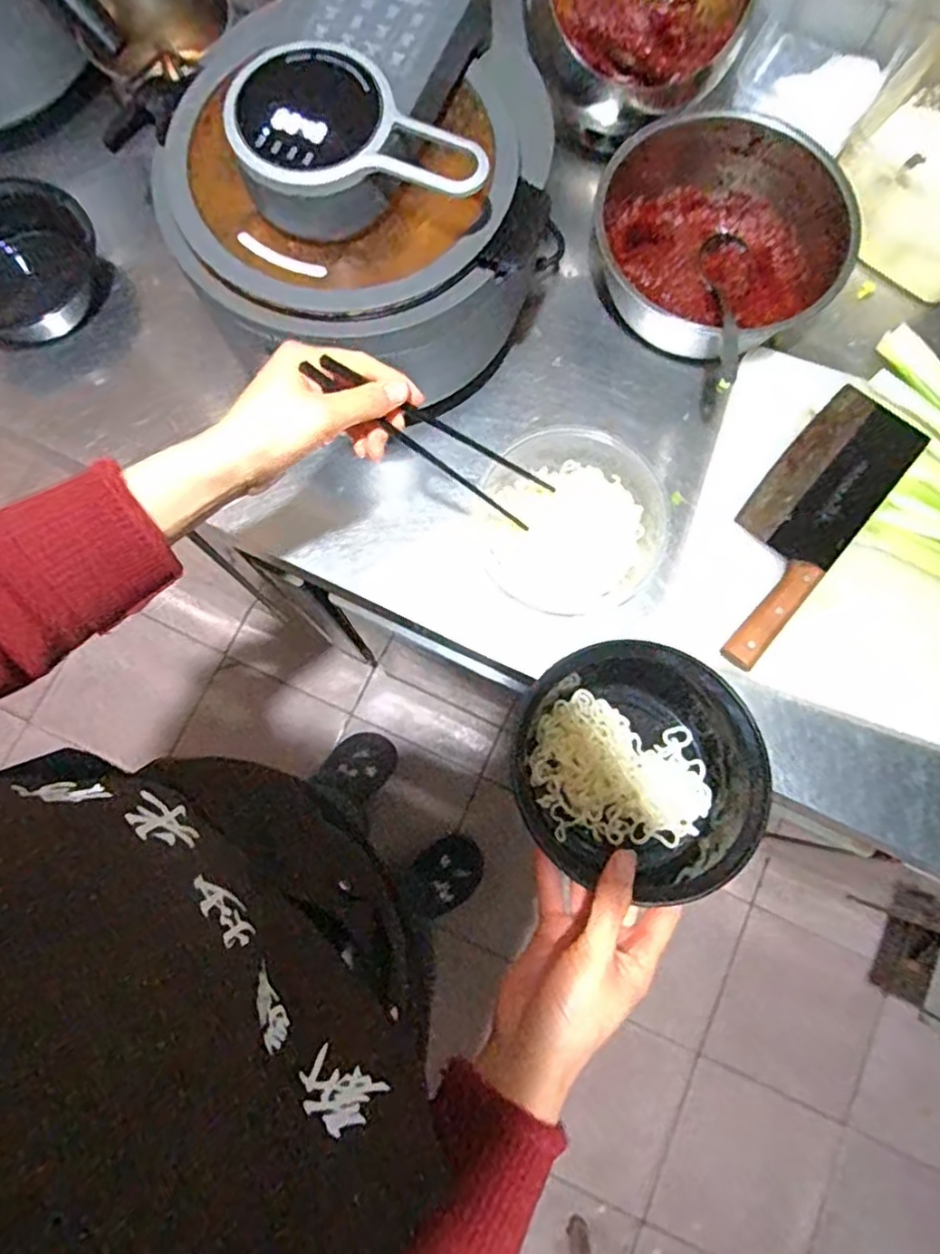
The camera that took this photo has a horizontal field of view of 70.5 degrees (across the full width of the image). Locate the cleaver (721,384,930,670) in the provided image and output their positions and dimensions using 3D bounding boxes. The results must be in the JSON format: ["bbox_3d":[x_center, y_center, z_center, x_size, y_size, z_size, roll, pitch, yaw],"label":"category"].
[{"bbox_3d":[0.304,-0.097,0.621,0.094,0.028,0.285,40,80,7],"label":"cleaver"}]

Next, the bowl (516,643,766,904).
[{"bbox_3d":[0.115,0.096,0.460,0.162,0.065,0.160,0,78,-1],"label":"bowl"}]

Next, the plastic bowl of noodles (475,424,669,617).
[{"bbox_3d":[0.090,-0.095,0.617,0.159,0.059,0.163,0,78,-1],"label":"plastic bowl of noodles"}]

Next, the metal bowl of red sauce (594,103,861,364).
[{"bbox_3d":[0.241,-0.379,0.661,0.239,0.097,0.228,0,78,-1],"label":"metal bowl of red sauce"}]

